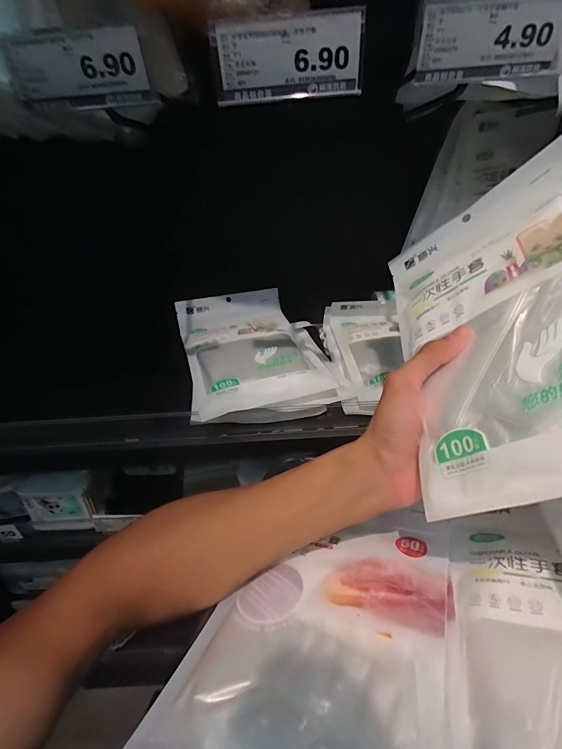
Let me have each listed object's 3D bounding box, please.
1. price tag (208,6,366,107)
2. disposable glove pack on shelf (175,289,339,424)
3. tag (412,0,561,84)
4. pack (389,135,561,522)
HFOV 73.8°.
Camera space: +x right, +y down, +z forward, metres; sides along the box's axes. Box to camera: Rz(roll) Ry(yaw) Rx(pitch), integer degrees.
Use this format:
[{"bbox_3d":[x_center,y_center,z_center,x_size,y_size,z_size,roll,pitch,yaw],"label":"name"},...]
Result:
[{"bbox_3d":[0.005,-0.208,0.248,0.098,0.044,0.005,-4,42,2],"label":"price tag"},{"bbox_3d":[-0.049,-0.043,0.508,0.163,0.047,0.232,-12,35,-15],"label":"disposable glove pack on shelf"},{"bbox_3d":[0.142,-0.223,0.247,0.102,0.043,0.010,-2,34,-1],"label":"tag"},{"bbox_3d":[0.161,-0.043,0.270,0.016,0.157,0.260,30,47,-29],"label":"pack"}]

